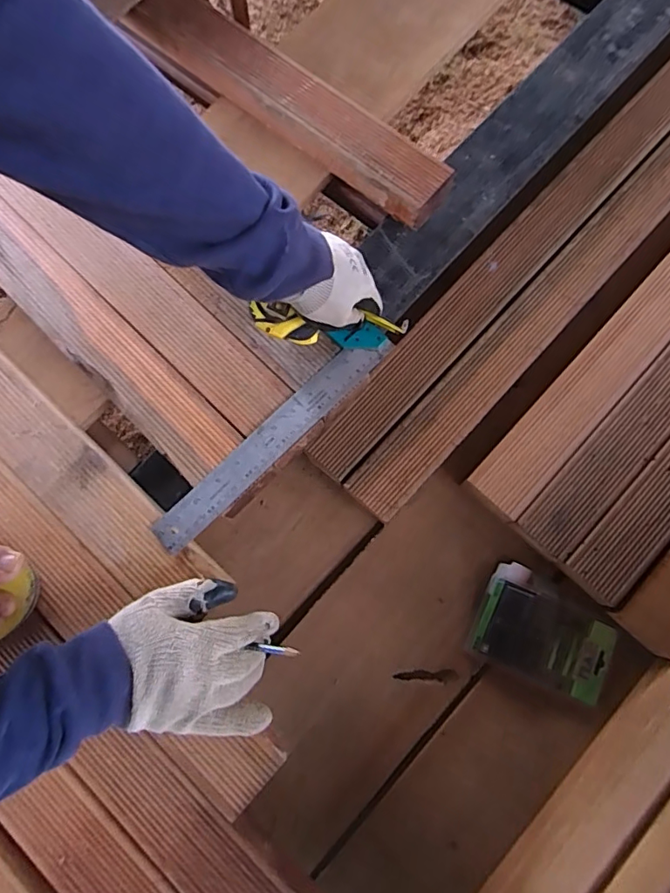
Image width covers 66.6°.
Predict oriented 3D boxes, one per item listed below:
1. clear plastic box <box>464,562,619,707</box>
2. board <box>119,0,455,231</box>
[{"bbox_3d":[0.244,0.216,0.588,0.154,0.019,0.112,23,78,8],"label":"clear plastic box"},{"bbox_3d":[-0.062,-0.425,0.627,0.460,0.042,0.085,38,80,9],"label":"board"}]

